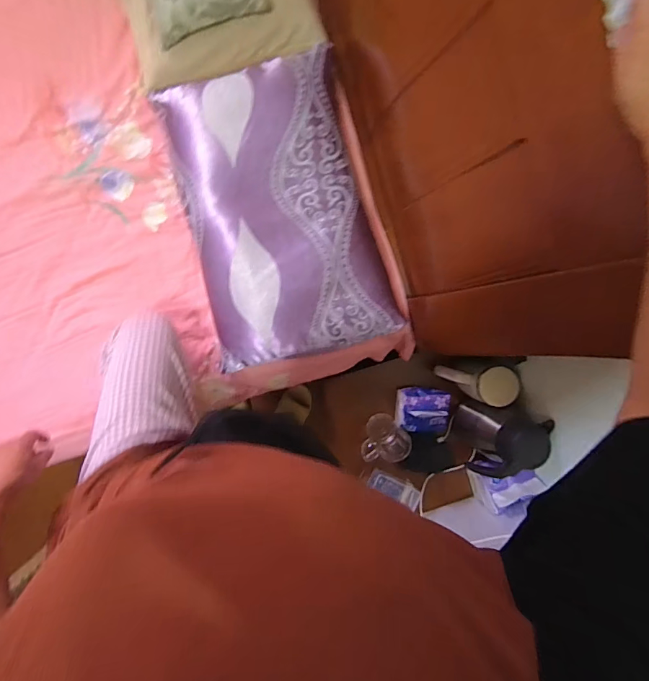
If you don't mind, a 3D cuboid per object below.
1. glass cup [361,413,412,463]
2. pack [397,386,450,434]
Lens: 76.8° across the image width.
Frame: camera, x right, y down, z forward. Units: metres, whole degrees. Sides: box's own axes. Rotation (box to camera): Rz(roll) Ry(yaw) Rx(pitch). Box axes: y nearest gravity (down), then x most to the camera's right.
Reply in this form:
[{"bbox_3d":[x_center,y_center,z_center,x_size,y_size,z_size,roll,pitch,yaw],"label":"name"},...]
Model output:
[{"bbox_3d":[0.140,0.233,0.959,0.083,0.110,0.103,24,91,-7],"label":"glass cup"},{"bbox_3d":[0.235,0.169,0.993,0.127,0.078,0.115,7,93,-6],"label":"pack"}]

